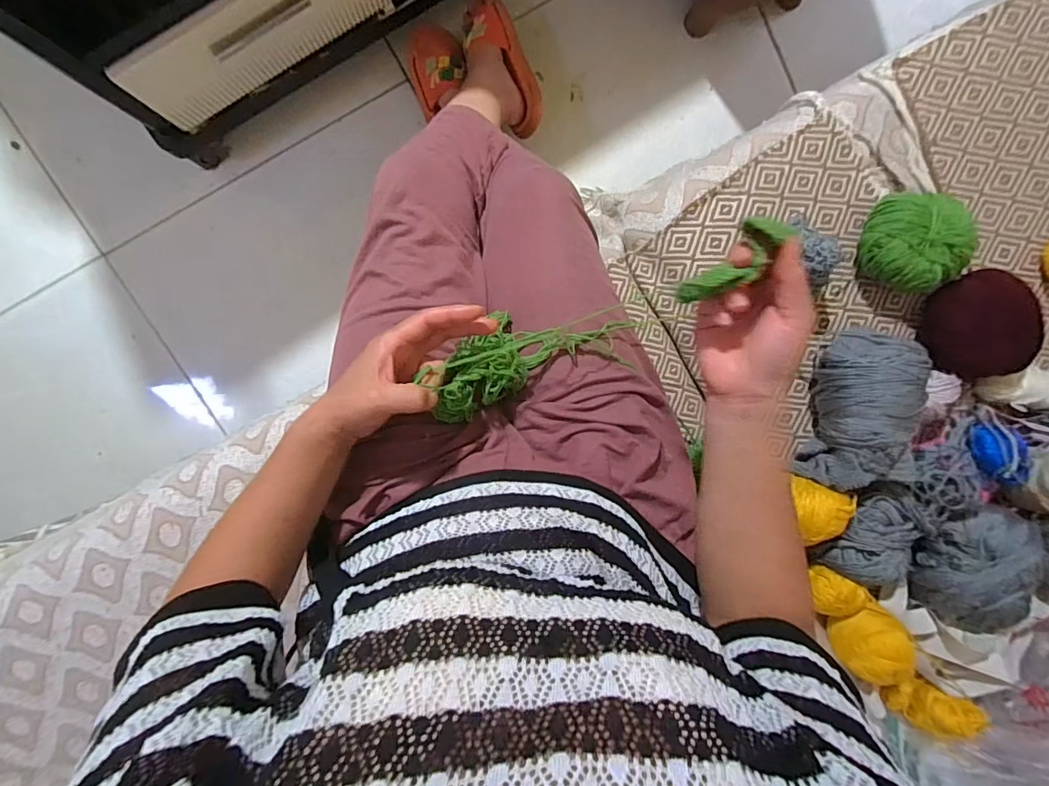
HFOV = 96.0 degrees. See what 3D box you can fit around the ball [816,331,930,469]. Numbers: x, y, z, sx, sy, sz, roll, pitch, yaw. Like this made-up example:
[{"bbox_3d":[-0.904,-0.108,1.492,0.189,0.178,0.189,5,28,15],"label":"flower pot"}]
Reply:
[{"bbox_3d":[0.344,0.005,0.476,0.082,0.064,0.133,9,97,-5],"label":"ball"}]

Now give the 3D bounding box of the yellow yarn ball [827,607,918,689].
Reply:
[{"bbox_3d":[0.383,0.275,0.521,0.059,0.059,0.073,34,94,-8],"label":"yellow yarn ball"}]

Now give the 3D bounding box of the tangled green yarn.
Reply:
[{"bbox_3d":[0.008,-0.039,0.429,0.198,0.053,0.073,-22,99,-19],"label":"tangled green yarn"}]

